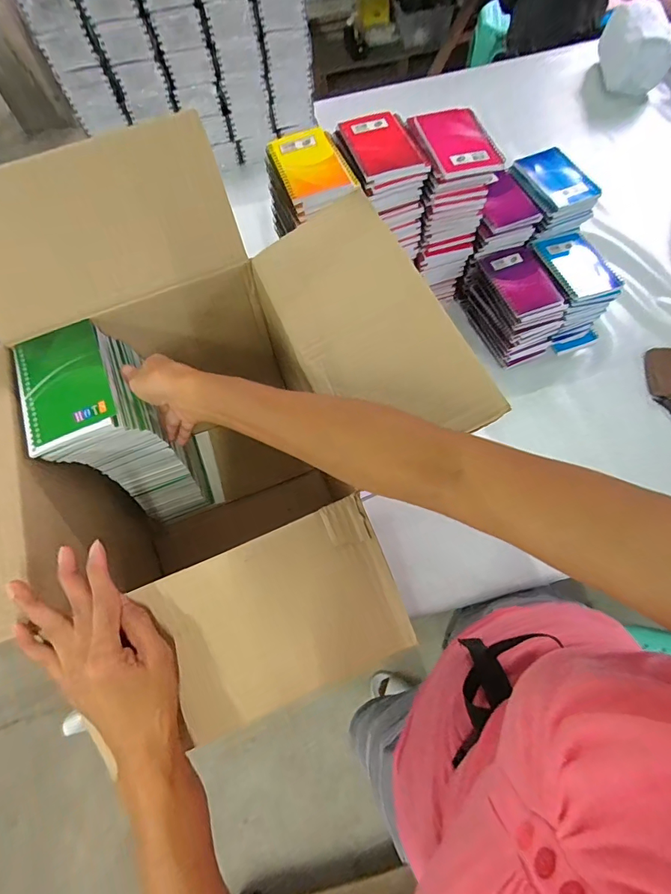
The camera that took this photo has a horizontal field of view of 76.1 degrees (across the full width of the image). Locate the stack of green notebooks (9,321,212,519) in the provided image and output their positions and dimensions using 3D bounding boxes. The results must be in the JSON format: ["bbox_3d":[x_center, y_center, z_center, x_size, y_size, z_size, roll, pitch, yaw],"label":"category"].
[{"bbox_3d":[-0.264,-0.008,0.565,0.098,0.292,0.140,-24,65,-8],"label":"stack of green notebooks"}]

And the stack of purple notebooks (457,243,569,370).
[{"bbox_3d":[0.307,-0.254,0.749,0.104,0.115,0.172,-24,65,-8],"label":"stack of purple notebooks"}]

